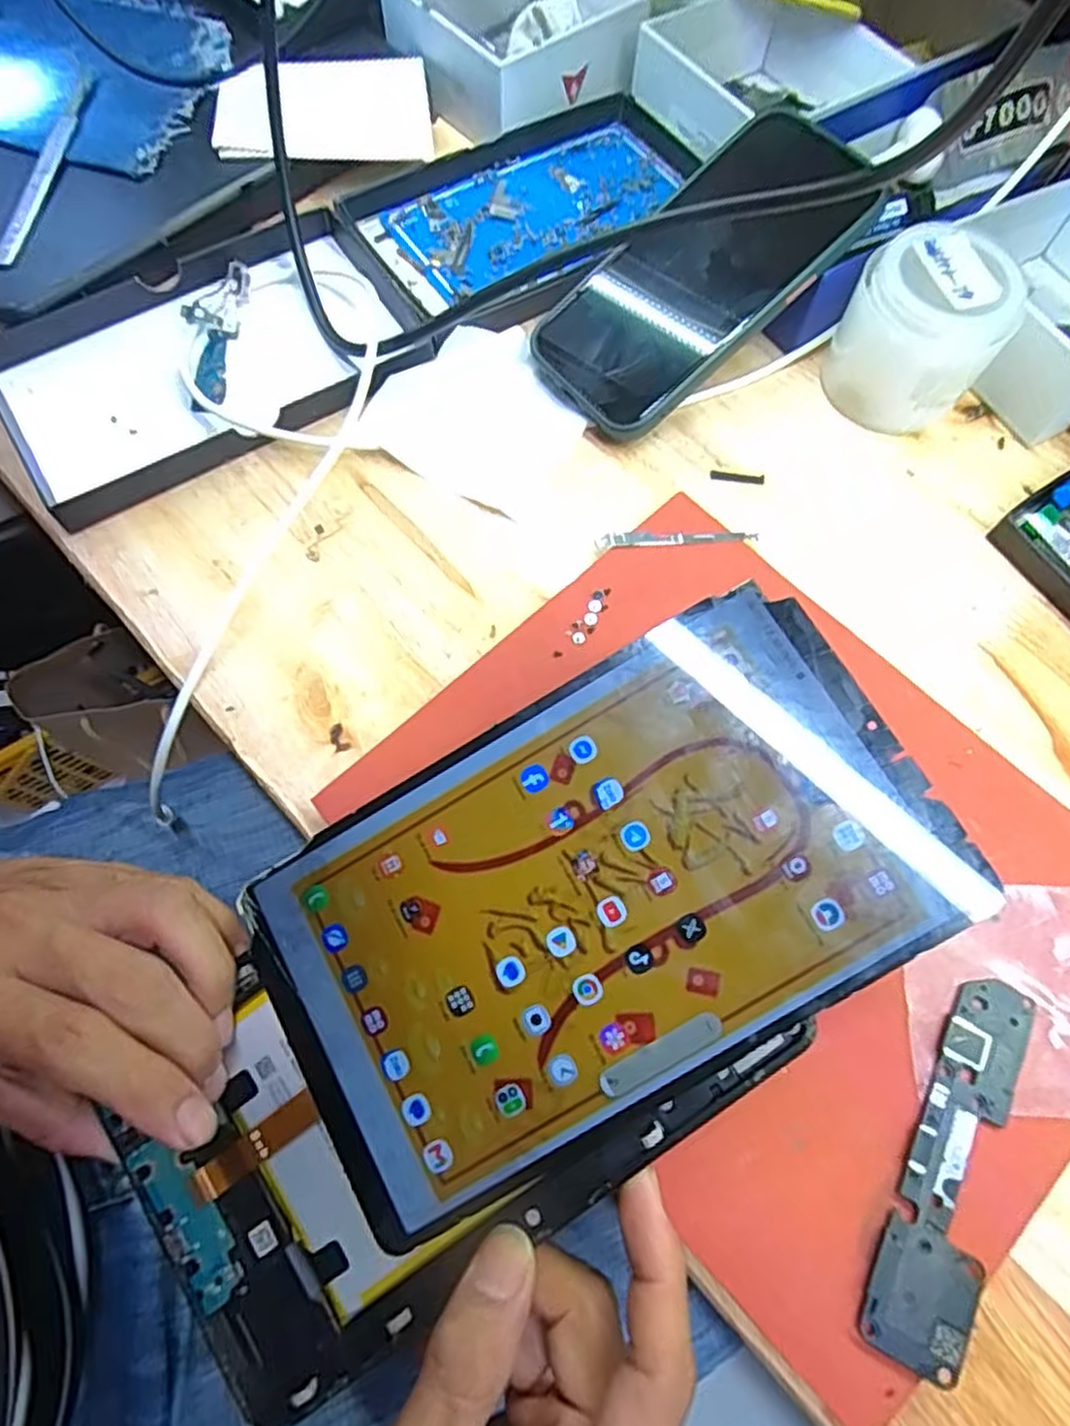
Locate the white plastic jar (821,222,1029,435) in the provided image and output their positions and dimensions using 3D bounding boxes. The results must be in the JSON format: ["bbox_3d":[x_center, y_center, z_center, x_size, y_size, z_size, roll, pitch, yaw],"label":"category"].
[{"bbox_3d":[0.162,-0.161,0.309,0.061,0.055,0.057,0,71,0],"label":"white plastic jar"}]

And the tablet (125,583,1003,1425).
[{"bbox_3d":[-0.009,0.081,0.225,0.271,0.015,0.131,-37,78,2],"label":"tablet"}]

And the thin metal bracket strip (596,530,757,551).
[{"bbox_3d":[0.058,-0.072,0.297,0.065,0.004,0.007,-4,71,-1],"label":"thin metal bracket strip"}]

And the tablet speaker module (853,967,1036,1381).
[{"bbox_3d":[0.127,0.135,0.217,0.029,0.005,0.109,28,73,9],"label":"tablet speaker module"}]

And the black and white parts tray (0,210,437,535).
[{"bbox_3d":[-0.149,-0.157,0.327,0.180,0.017,0.108,-29,73,-10],"label":"black and white parts tray"}]

